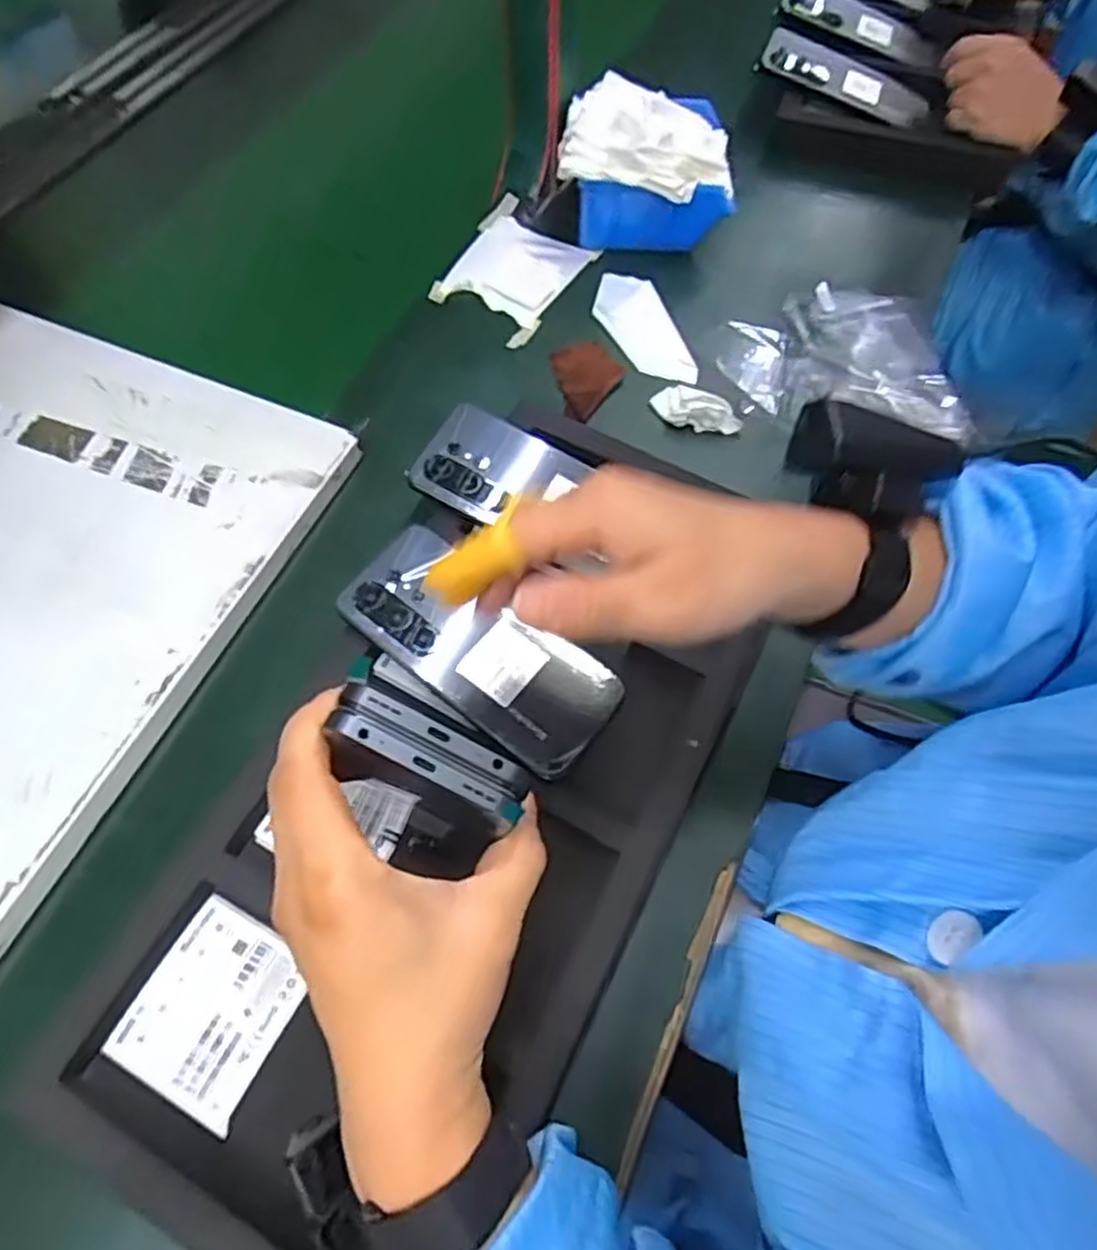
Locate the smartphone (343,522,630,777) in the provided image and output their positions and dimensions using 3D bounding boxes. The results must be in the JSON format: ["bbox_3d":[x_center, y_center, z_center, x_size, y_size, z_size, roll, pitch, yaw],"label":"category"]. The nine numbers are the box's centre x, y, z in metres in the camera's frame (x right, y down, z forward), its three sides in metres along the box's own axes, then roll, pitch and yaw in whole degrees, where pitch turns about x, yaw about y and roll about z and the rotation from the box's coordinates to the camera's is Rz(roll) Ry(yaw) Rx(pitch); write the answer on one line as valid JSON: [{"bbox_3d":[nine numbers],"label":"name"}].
[{"bbox_3d":[-0.040,0.013,0.445,0.166,0.009,0.073,37,75,9],"label":"smartphone"}]

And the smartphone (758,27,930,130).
[{"bbox_3d":[0.295,-0.541,0.752,0.167,0.012,0.086,19,64,-5],"label":"smartphone"}]

